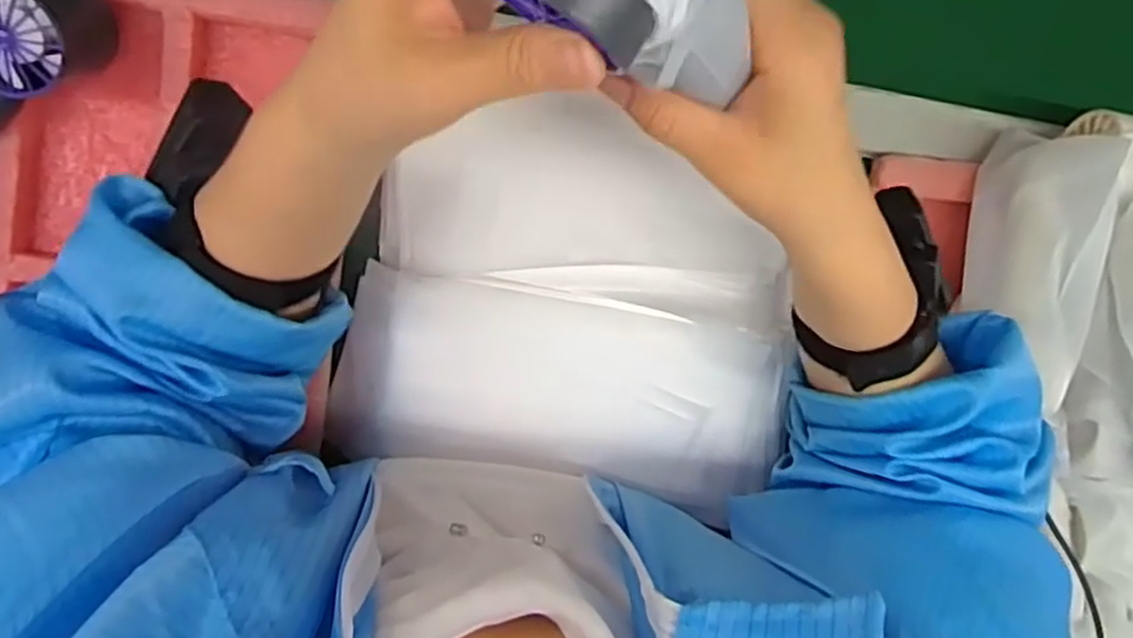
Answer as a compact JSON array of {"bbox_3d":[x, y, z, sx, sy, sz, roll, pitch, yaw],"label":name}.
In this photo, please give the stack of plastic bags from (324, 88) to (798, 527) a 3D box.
[{"bbox_3d":[0.008,-0.010,0.425,0.256,0.032,0.210,9,97,-6],"label":"stack of plastic bags"}]

